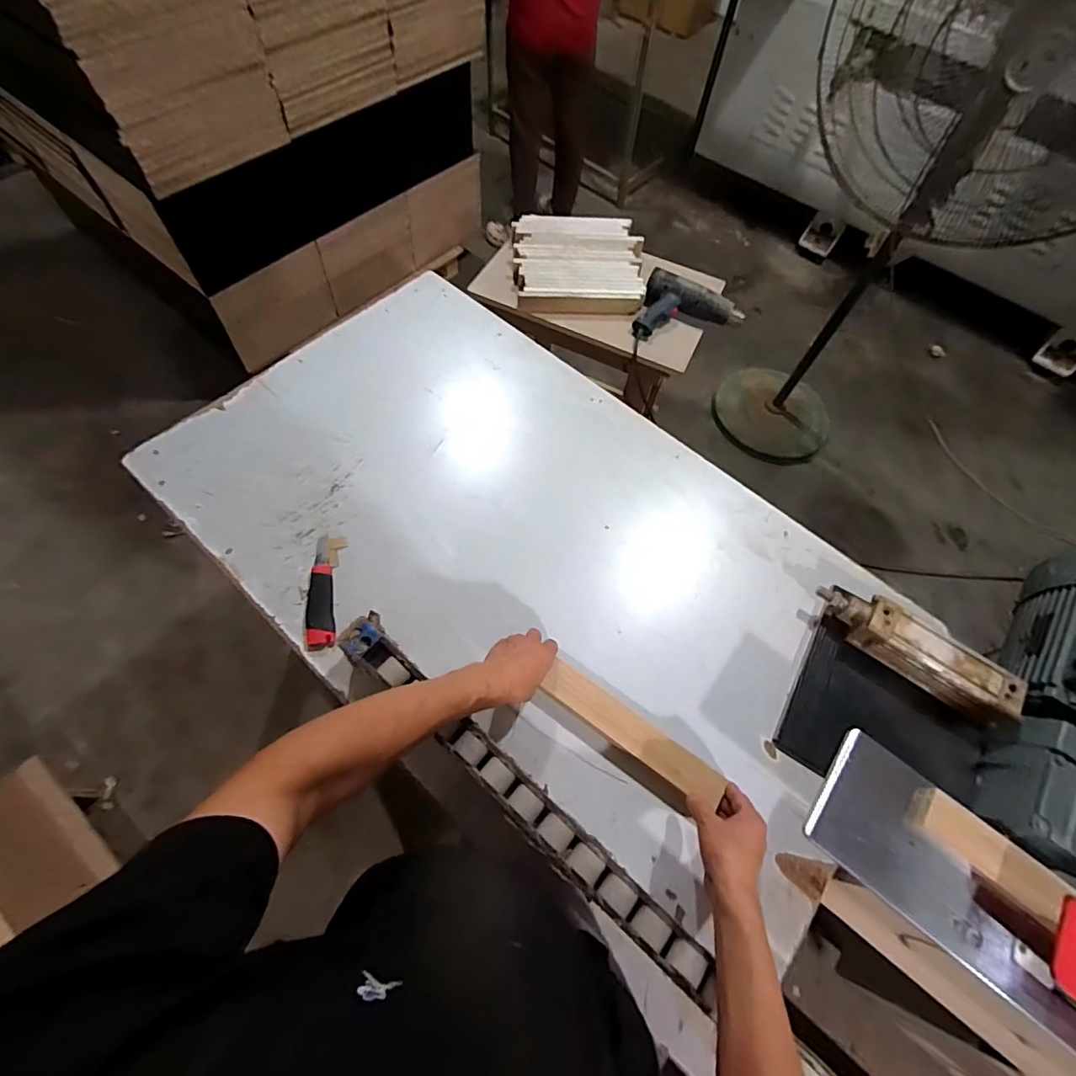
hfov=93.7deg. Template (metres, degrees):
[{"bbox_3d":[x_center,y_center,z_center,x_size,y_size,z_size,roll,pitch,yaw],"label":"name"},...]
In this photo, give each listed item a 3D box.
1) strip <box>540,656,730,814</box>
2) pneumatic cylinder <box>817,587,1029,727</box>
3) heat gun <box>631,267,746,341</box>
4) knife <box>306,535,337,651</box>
[{"bbox_3d":[0.123,0.255,0.666,0.253,0.018,0.046,32,66,17],"label":"strip"},{"bbox_3d":[0.528,0.161,0.720,0.275,0.073,0.067,35,66,13],"label":"pneumatic cylinder"},{"bbox_3d":[0.368,-0.539,1.216,0.246,0.063,0.174,19,63,5],"label":"heat gun"},{"bbox_3d":[-0.323,0.076,0.744,0.039,0.015,0.176,-9,64,-9],"label":"knife"}]

